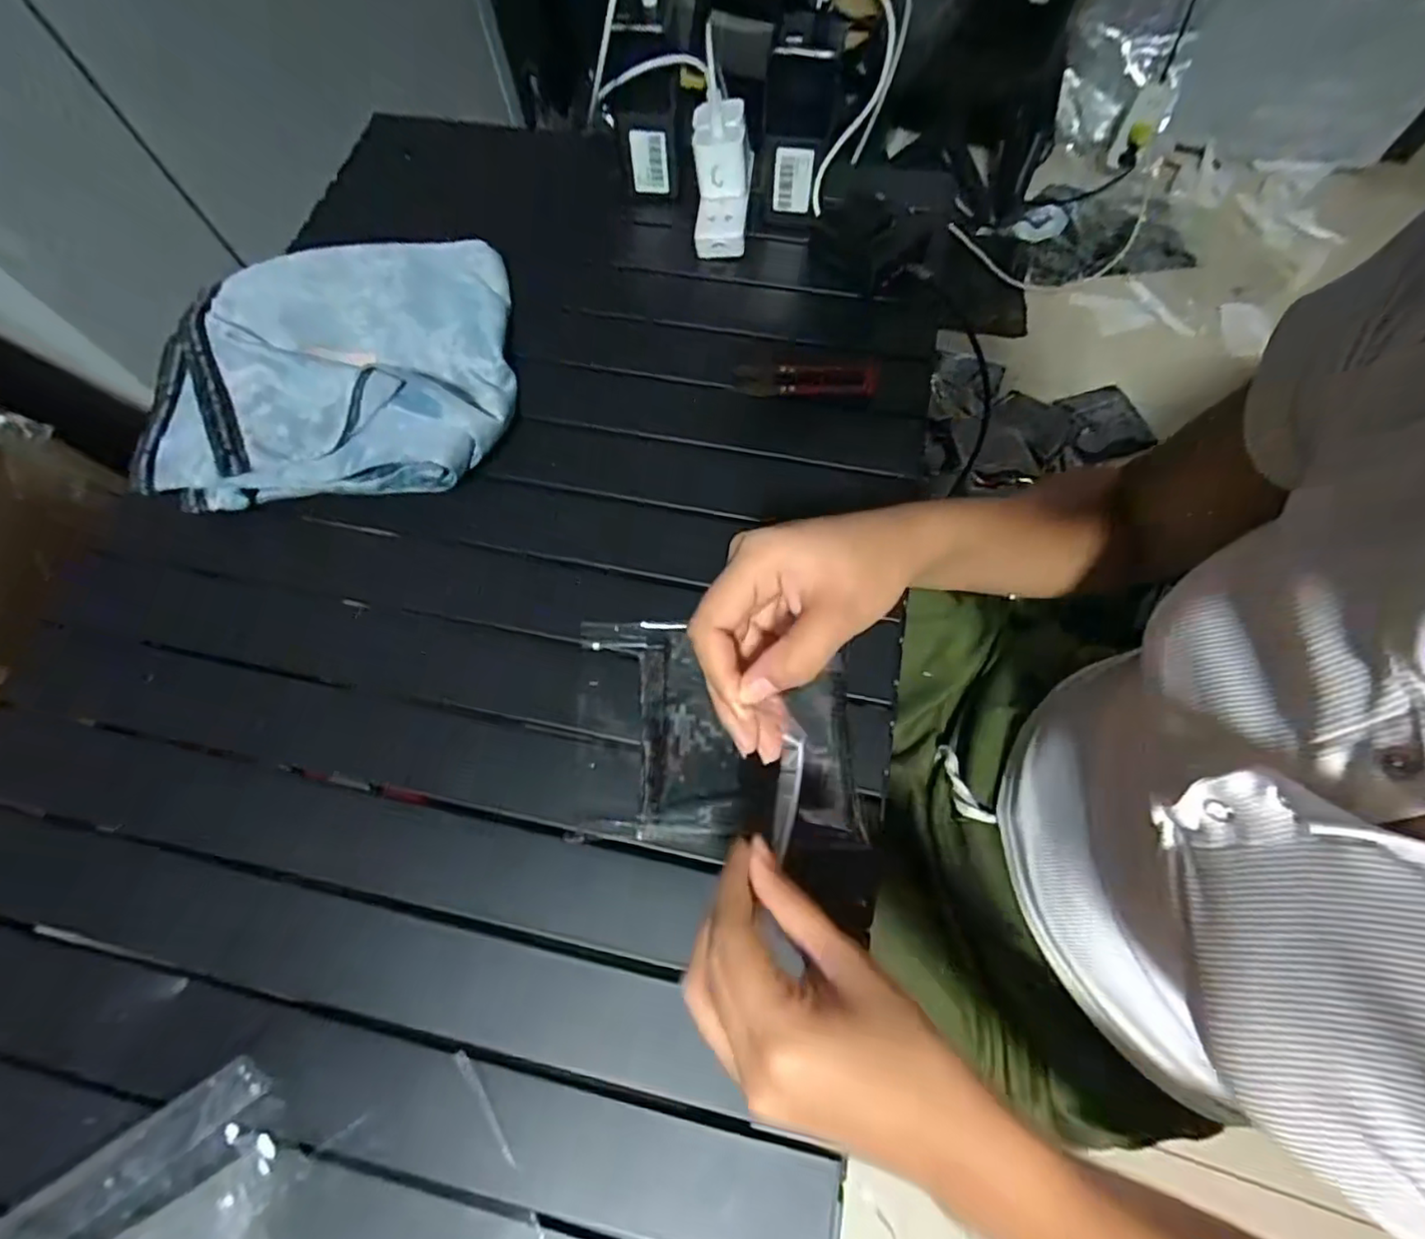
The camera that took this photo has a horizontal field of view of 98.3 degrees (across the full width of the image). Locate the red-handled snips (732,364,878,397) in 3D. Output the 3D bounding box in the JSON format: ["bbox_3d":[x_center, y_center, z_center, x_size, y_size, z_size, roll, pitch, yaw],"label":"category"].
[{"bbox_3d":[0.073,-0.190,0.486,0.109,0.010,0.025,2,68,3],"label":"red-handled snips"}]

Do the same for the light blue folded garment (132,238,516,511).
[{"bbox_3d":[-0.285,-0.204,0.486,0.254,0.052,0.241,-4,68,0],"label":"light blue folded garment"}]

